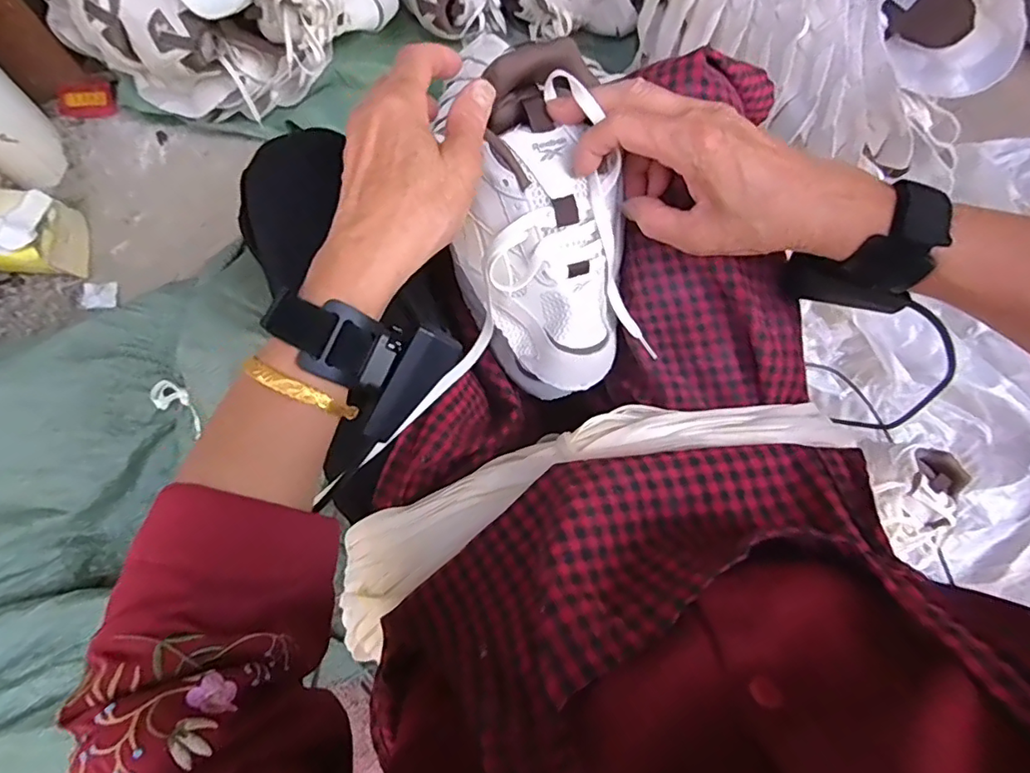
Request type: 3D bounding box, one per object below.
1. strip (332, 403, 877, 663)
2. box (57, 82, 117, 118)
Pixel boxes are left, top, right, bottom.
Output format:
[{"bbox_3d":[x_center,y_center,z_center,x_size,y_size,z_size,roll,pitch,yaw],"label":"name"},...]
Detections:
[{"bbox_3d":[0.042,0.071,0.360,0.358,0.103,0.087,-22,72,-7],"label":"strip"},{"bbox_3d":[-0.695,-0.463,0.886,0.095,0.034,0.040,-9,71,-3],"label":"box"}]

